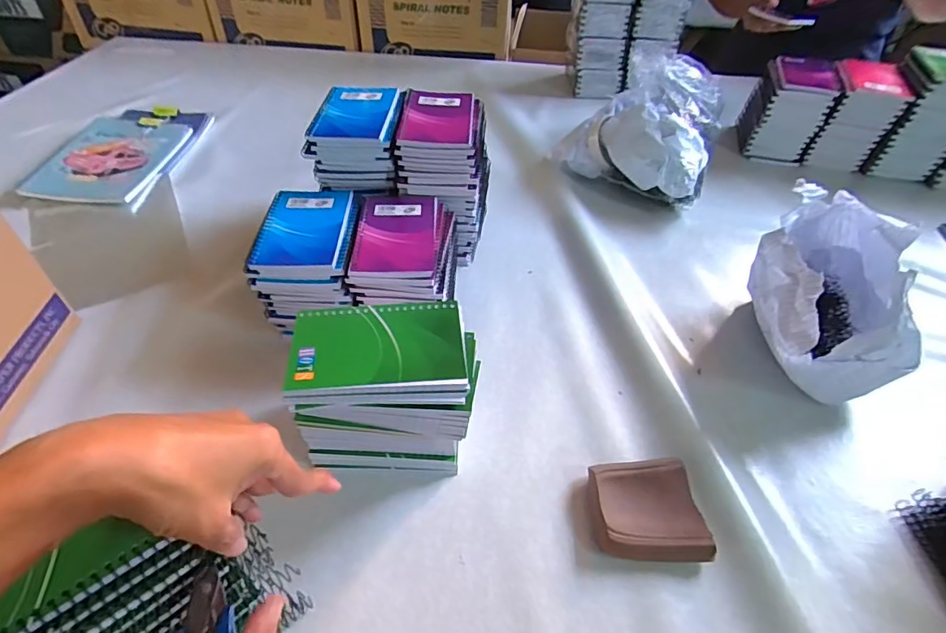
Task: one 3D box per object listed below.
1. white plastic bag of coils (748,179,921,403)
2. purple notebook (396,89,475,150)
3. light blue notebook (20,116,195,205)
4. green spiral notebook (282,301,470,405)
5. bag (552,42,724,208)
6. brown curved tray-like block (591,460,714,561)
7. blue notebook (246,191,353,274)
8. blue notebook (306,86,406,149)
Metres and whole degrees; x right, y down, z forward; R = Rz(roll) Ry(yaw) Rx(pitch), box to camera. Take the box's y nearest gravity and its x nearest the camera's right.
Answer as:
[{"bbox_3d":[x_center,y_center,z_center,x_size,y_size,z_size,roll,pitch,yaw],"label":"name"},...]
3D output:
[{"bbox_3d":[0.374,-0.021,0.531,0.130,0.150,0.218,11,46,7],"label":"white plastic bag of coils"},{"bbox_3d":[-0.040,-0.233,0.589,0.083,0.012,0.124,3,46,-1],"label":"purple notebook"},{"bbox_3d":[-0.557,-0.248,0.781,0.151,0.013,0.215,6,49,-6],"label":"light blue notebook"},{"bbox_3d":[-0.071,0.026,0.386,0.129,0.013,0.087,-1,48,-4],"label":"green spiral notebook"},{"bbox_3d":[0.287,-0.307,0.807,0.218,0.145,0.253,26,50,21],"label":"bag"},{"bbox_3d":[0.146,0.162,0.426,0.089,0.025,0.090,0,46,-3],"label":"brown curved tray-like block"},{"bbox_3d":[-0.176,-0.093,0.525,0.085,0.011,0.130,1,46,-3],"label":"blue notebook"},{"bbox_3d":[-0.134,-0.239,0.596,0.092,0.016,0.127,4,46,0],"label":"blue notebook"}]

